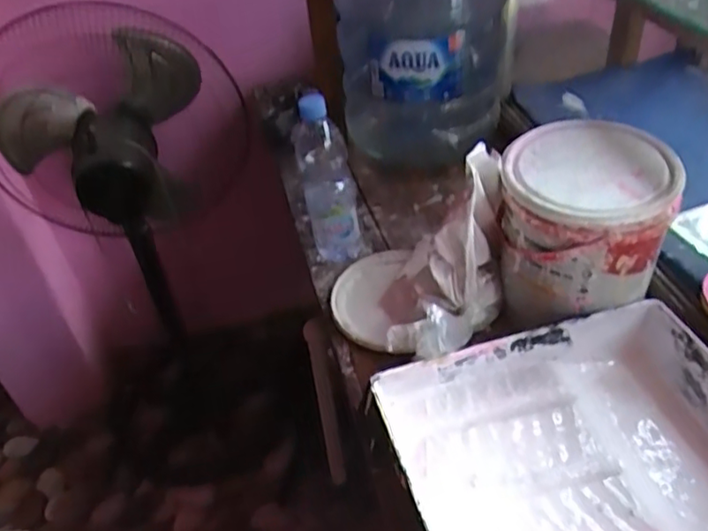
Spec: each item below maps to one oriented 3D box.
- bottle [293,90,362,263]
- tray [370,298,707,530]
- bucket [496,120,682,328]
[{"bbox_3d":[-0.037,-0.116,0.837,0.065,0.242,0.057,-14,41,-8],"label":"bottle"},{"bbox_3d":[0.221,0.191,0.605,0.340,0.093,0.274,-12,40,-6],"label":"tray"},{"bbox_3d":[0.260,-0.051,0.719,0.169,0.161,0.176,-4,40,3],"label":"bucket"}]

